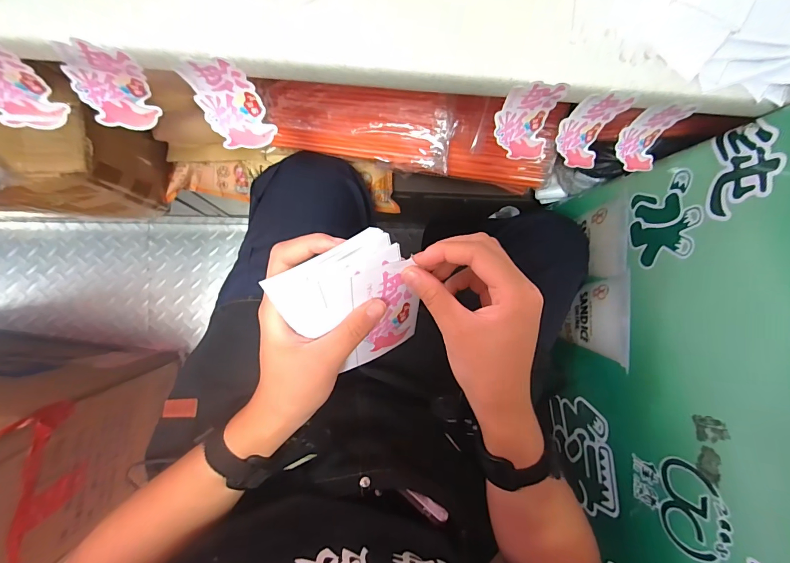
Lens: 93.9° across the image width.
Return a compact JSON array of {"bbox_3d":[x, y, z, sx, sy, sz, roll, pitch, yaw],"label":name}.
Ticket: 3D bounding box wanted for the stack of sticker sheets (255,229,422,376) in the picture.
[{"bbox_3d":[-0.026,0.023,0.270,0.090,0.118,0.009,-27,47,-11],"label":"stack of sticker sheets"}]

